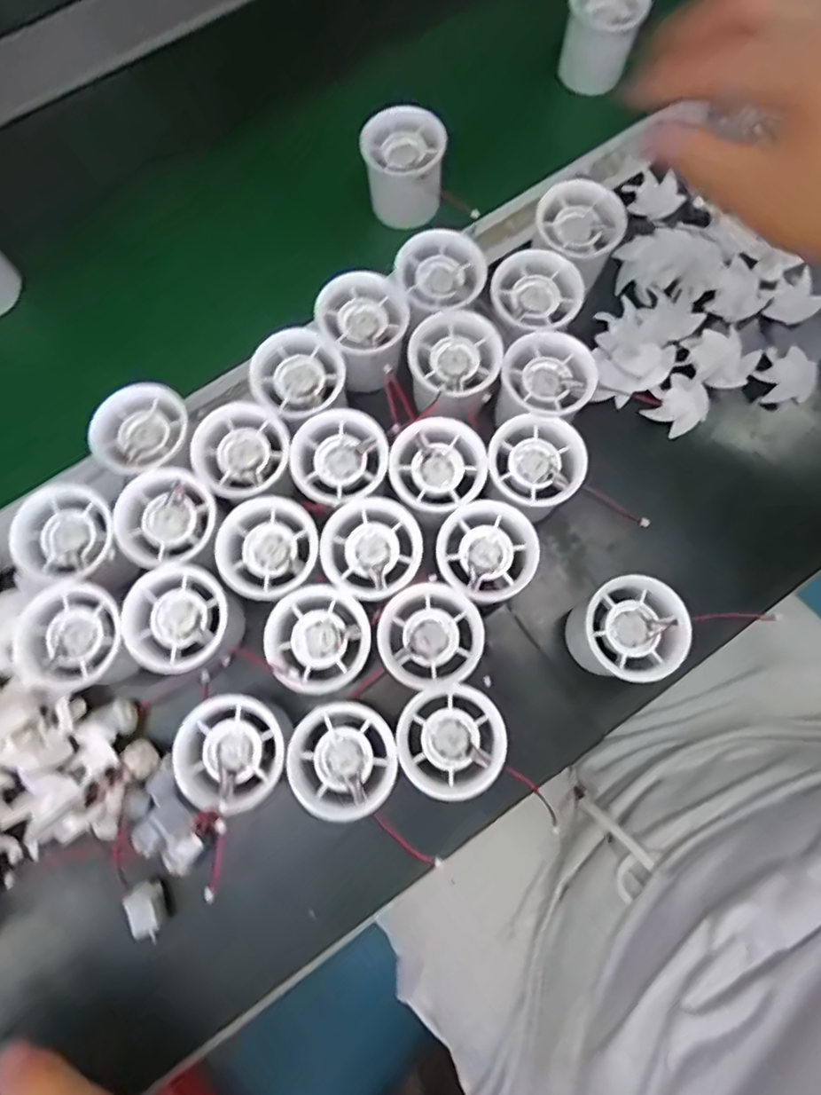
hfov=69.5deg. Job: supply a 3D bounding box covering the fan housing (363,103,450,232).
[{"bbox_3d":[-0.004,-0.268,0.422,0.055,0.051,0.052,10,76,2],"label":"fan housing"}]

